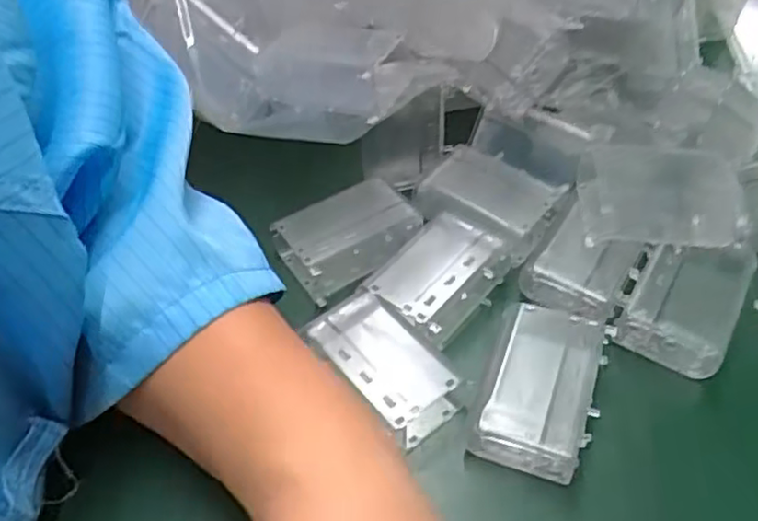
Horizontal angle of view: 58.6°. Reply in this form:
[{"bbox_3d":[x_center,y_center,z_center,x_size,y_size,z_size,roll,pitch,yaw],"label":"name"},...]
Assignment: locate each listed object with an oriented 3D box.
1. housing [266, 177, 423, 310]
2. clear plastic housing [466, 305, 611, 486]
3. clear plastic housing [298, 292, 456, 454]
[{"bbox_3d":[-0.013,-0.010,0.294,0.055,0.023,0.036,-25,53,-18],"label":"housing"},{"bbox_3d":[0.059,0.046,0.244,0.036,0.026,0.057,17,52,16],"label":"clear plastic housing"},{"bbox_3d":[0.000,0.037,0.247,0.030,0.015,0.056,-34,56,-24],"label":"clear plastic housing"}]

